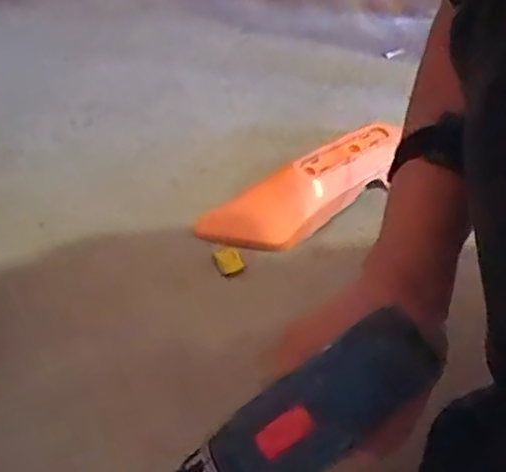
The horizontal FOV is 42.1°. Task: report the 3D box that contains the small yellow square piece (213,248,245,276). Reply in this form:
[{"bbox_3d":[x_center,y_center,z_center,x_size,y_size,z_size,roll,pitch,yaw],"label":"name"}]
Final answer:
[{"bbox_3d":[-0.028,0.028,0.743,0.031,0.009,0.036,-16,42,-16],"label":"small yellow square piece"}]

